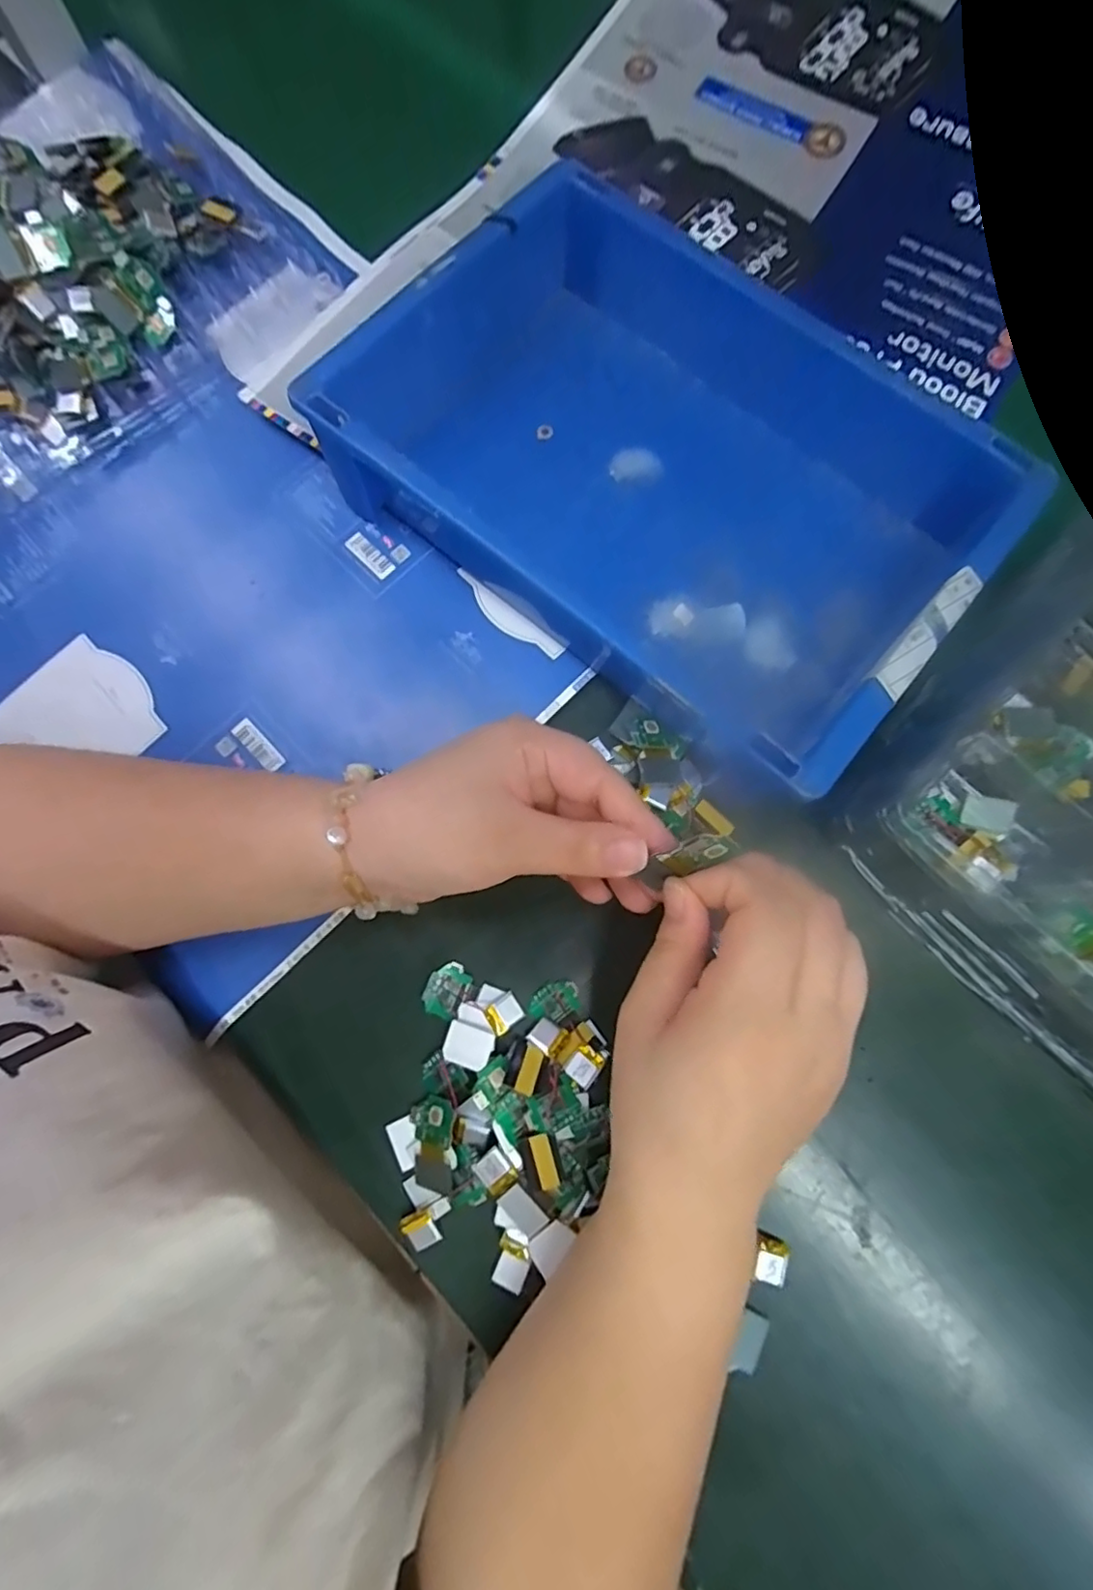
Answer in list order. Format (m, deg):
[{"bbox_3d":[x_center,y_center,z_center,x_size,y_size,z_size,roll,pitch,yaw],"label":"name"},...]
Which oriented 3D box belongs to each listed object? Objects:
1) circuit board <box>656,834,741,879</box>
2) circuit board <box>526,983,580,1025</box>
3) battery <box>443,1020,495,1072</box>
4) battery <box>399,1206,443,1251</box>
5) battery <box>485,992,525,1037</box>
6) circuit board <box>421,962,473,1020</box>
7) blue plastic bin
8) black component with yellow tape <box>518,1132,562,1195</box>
[{"bbox_3d":[0.054,0.021,0.219,0.026,0.017,0.004,-33,39,32],"label":"circuit board"},{"bbox_3d":[0.004,0.100,0.294,0.025,0.004,0.017,-34,80,-7],"label":"circuit board"},{"bbox_3d":[-0.037,0.118,0.285,0.022,0.004,0.018,16,78,3],"label":"battery"},{"bbox_3d":[-0.057,0.198,0.275,0.015,0.004,0.016,-29,79,-6],"label":"battery"},{"bbox_3d":[-0.020,0.105,0.290,0.016,0.008,0.015,-29,79,-6],"label":"battery"},{"bbox_3d":[-0.048,0.094,0.294,0.021,0.004,0.025,21,78,4],"label":"circuit board"},{"bbox_3d":[0.064,-0.161,0.316,0.312,0.072,0.212,39,80,8],"label":"blue plastic bin"},{"bbox_3d":[-0.002,0.163,0.269,0.016,0.008,0.023,-13,78,-3],"label":"black component with yellow tape"}]

